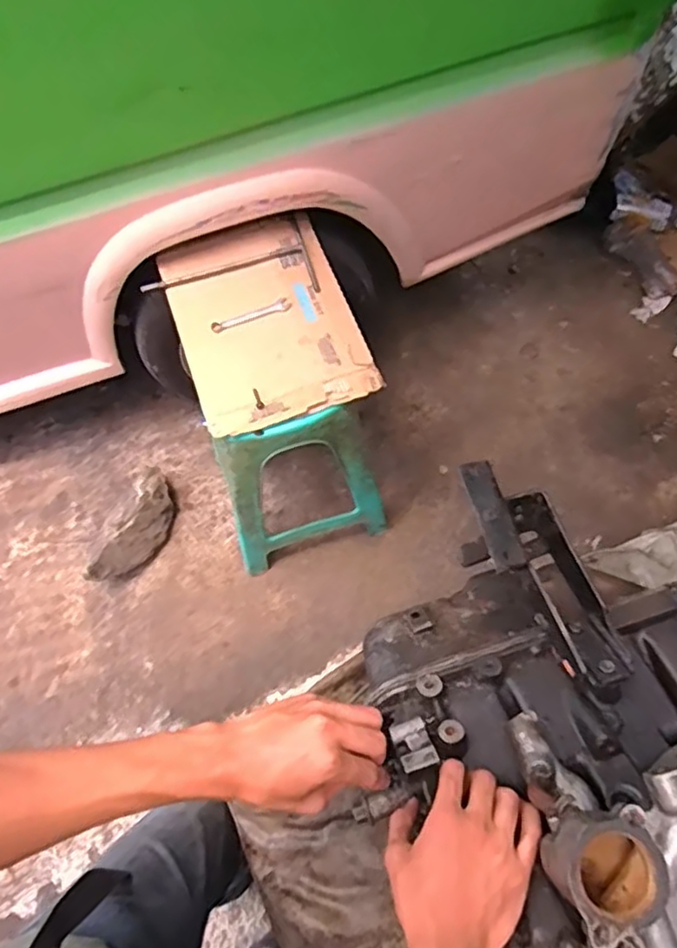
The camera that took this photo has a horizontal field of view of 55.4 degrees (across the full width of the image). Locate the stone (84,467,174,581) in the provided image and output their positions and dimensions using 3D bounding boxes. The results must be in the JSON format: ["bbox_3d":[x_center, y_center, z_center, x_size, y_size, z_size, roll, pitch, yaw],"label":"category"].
[{"bbox_3d":[-0.430,0.122,1.408,0.090,0.098,0.278,15,63,9],"label":"stone"}]

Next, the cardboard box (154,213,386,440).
[{"bbox_3d":[-0.120,-0.251,1.075,0.282,0.038,0.365,-20,73,-7],"label":"cardboard box"}]

